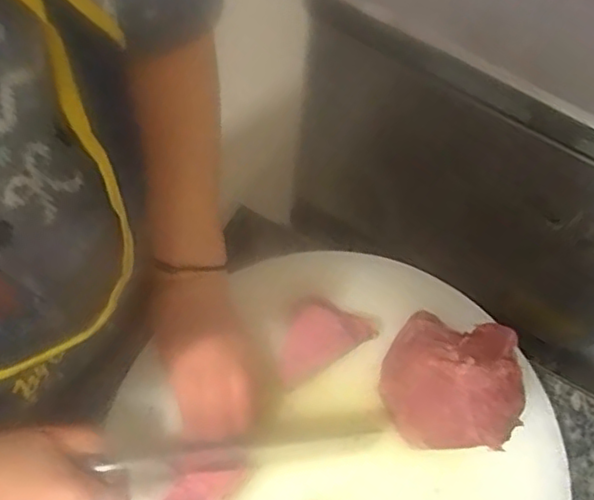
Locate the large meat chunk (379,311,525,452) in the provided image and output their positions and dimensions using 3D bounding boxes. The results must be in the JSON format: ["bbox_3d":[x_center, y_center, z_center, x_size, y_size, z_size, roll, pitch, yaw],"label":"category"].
[{"bbox_3d":[0.113,0.098,0.492,0.093,0.084,0.106,1,73,-1],"label":"large meat chunk"}]

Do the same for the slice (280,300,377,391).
[{"bbox_3d":[0.014,0.068,0.514,0.082,0.006,0.052,-34,70,0],"label":"slice"}]

